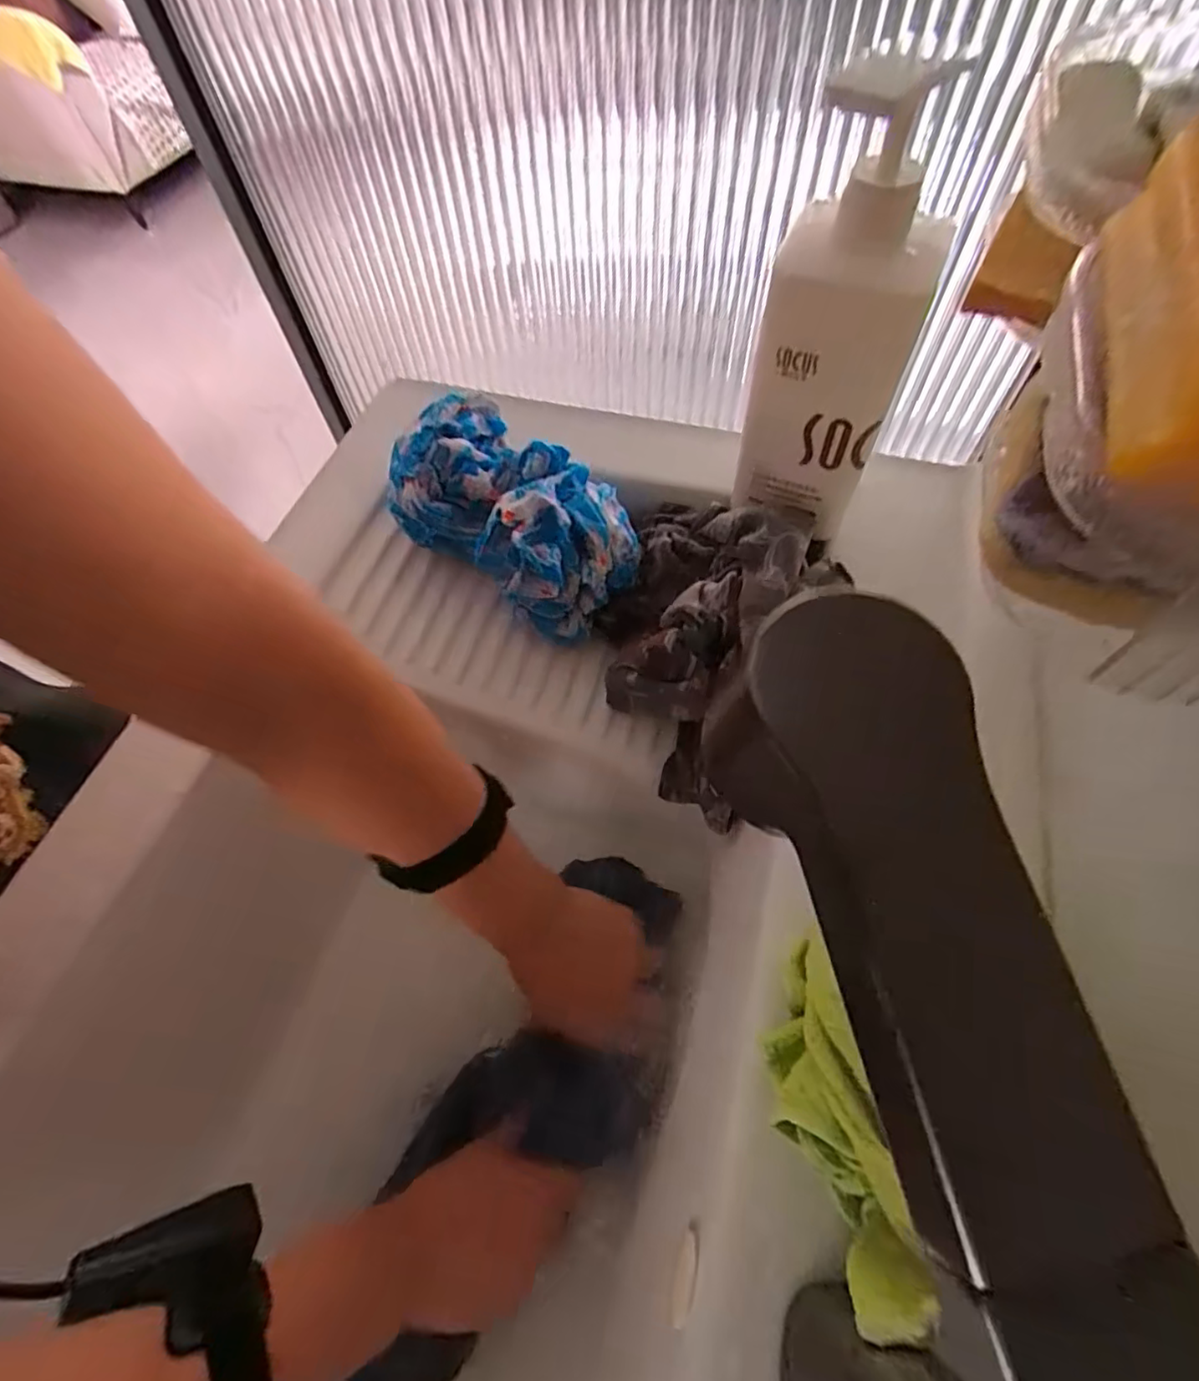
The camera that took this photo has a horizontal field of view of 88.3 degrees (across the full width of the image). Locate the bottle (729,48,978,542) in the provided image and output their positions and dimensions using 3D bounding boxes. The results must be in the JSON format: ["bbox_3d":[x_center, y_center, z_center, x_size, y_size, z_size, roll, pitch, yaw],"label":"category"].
[{"bbox_3d":[0.126,-0.190,0.327,0.074,0.213,0.066,19,62,13],"label":"bottle"}]

